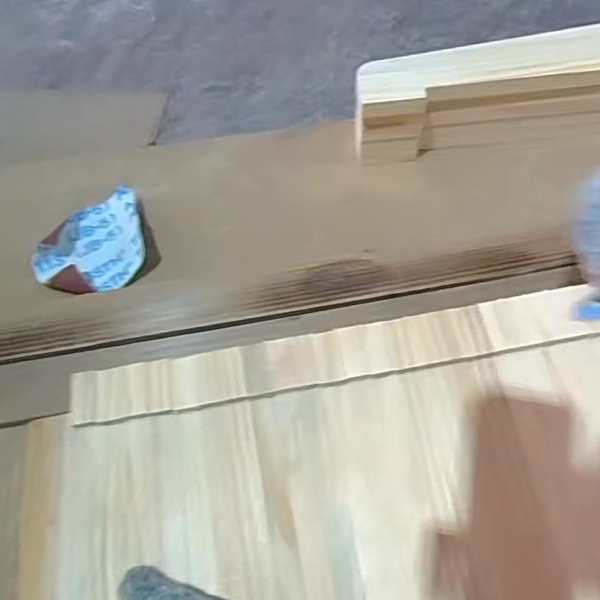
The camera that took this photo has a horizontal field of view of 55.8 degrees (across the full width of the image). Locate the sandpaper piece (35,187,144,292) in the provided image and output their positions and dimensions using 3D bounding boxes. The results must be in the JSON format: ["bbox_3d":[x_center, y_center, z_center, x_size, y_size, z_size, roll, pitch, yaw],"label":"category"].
[{"bbox_3d":[-0.183,-0.048,0.494,0.095,0.020,0.100,-18,57,-9],"label":"sandpaper piece"}]

